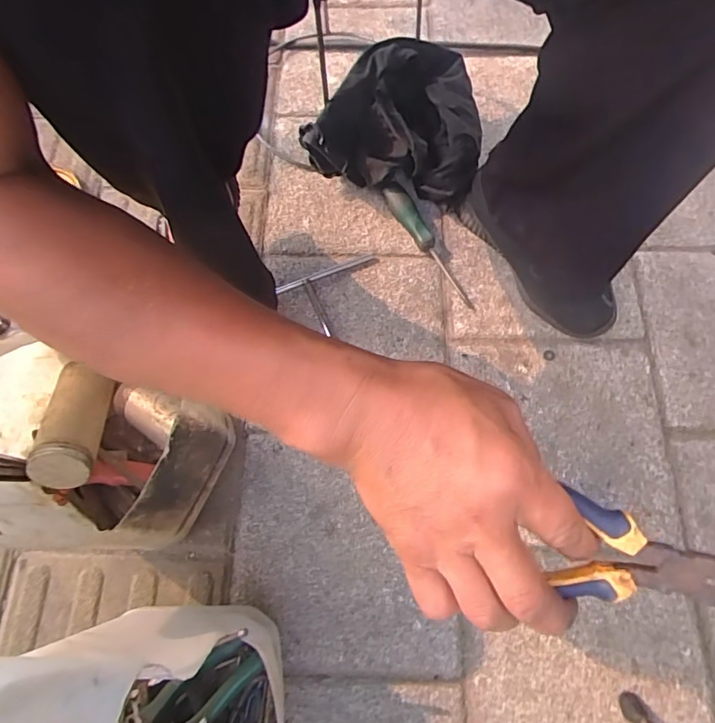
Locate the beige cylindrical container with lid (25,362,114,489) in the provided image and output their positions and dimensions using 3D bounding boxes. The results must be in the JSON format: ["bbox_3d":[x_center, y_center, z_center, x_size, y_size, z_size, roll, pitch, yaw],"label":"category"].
[{"bbox_3d":[-0.307,0.064,0.541,0.050,0.056,0.148,-11,45,-2],"label":"beige cylindrical container with lid"}]

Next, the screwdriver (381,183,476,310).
[{"bbox_3d":[0.098,-0.158,0.691,0.028,0.027,0.202,-31,84,-9],"label":"screwdriver"}]

